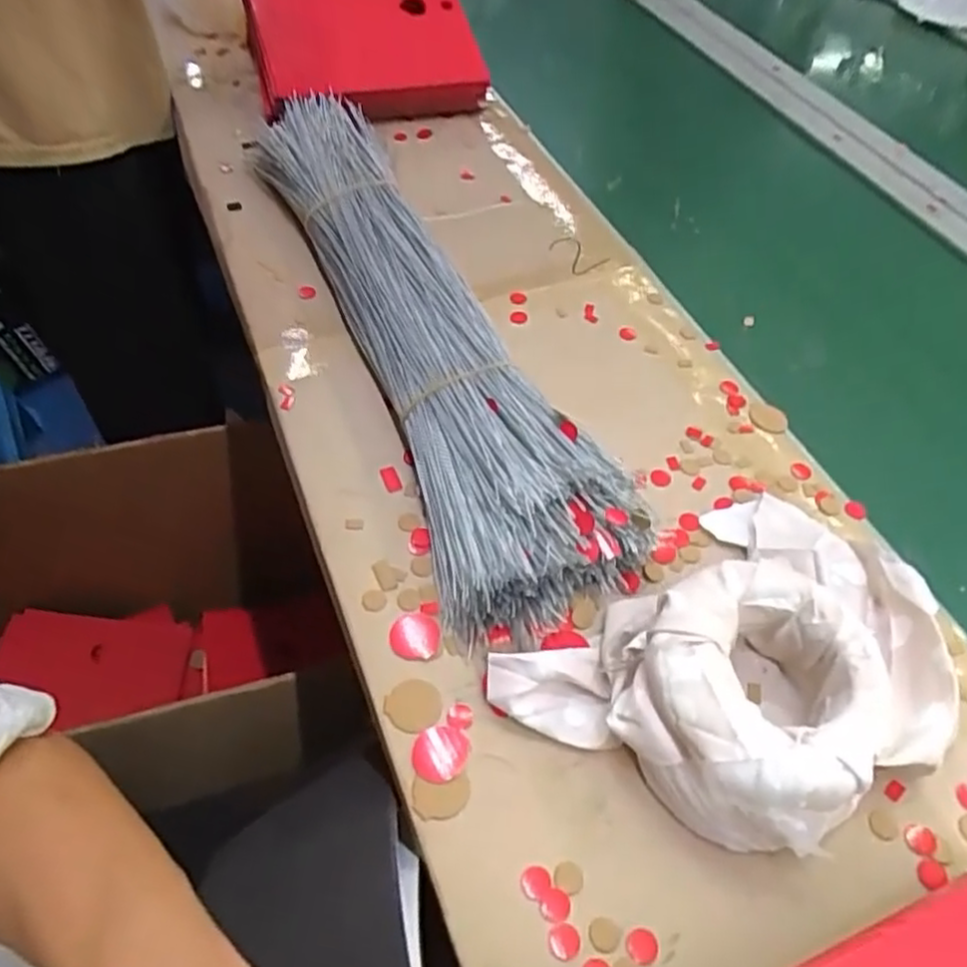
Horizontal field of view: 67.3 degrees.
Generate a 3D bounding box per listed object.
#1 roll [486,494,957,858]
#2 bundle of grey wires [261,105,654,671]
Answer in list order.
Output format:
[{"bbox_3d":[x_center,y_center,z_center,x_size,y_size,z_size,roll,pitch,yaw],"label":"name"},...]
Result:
[{"bbox_3d":[0.144,0.091,0.380,0.226,0.064,0.161,-30,60,-24],"label":"roll"},{"bbox_3d":[-0.060,-0.148,0.558,0.125,0.054,0.568,-16,55,-16],"label":"bundle of grey wires"}]

